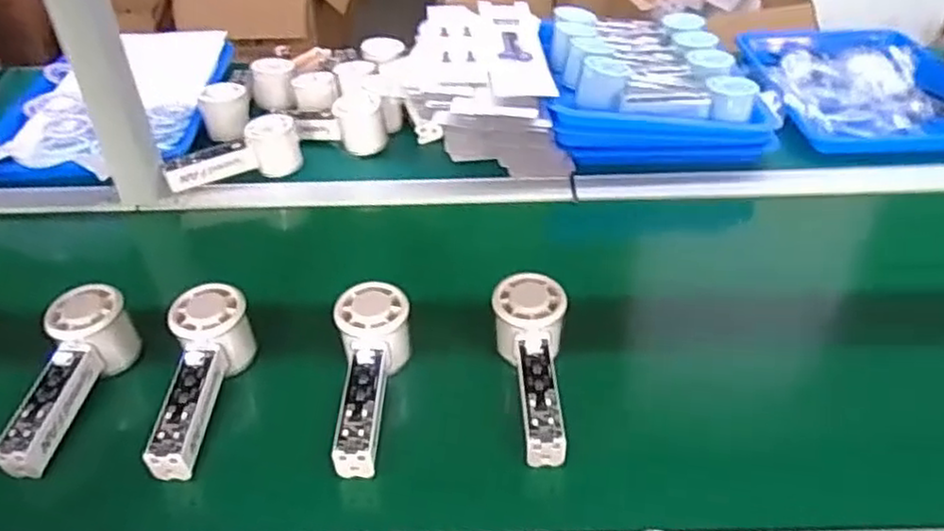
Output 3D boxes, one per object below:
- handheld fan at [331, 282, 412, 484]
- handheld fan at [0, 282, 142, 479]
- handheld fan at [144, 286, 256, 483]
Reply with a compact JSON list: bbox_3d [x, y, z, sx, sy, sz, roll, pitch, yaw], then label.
[{"bbox_3d":[-0.080,0.088,0.543,0.054,0.063,0.156,1,53,5],"label":"handheld fan"},{"bbox_3d":[-0.311,0.088,0.544,0.050,0.062,0.147,-2,39,1],"label":"handheld fan"},{"bbox_3d":[-0.208,0.090,0.543,0.050,0.063,0.153,0,53,5],"label":"handheld fan"}]

